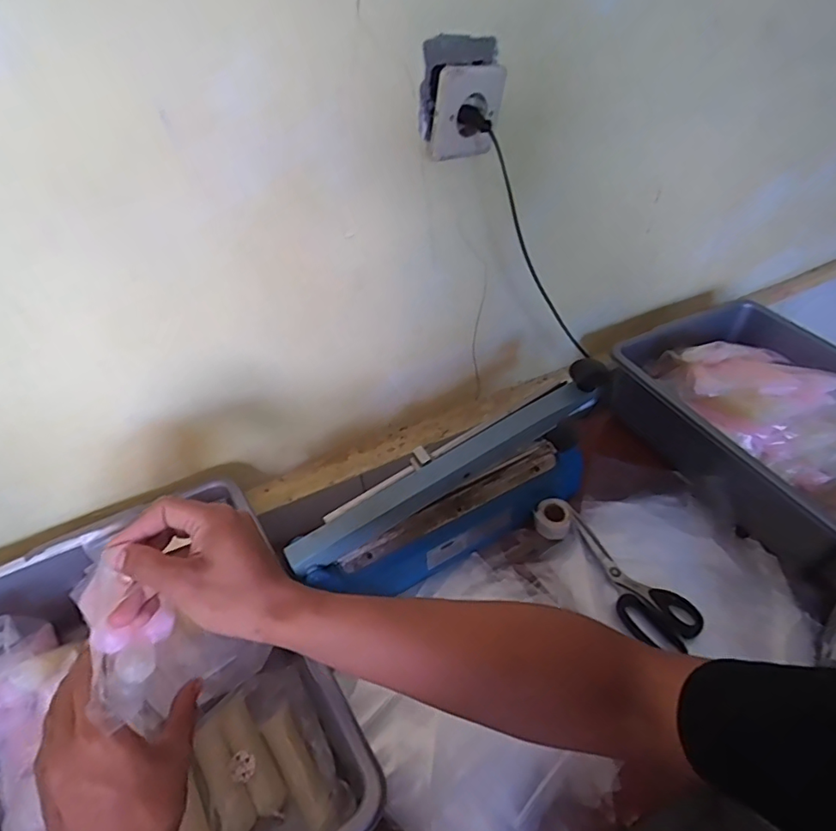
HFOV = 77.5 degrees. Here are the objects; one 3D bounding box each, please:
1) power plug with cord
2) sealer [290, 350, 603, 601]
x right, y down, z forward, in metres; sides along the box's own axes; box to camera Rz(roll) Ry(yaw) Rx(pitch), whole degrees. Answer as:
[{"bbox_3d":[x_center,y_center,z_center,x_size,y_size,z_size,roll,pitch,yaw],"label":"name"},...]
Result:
[{"bbox_3d":[0.136,-0.185,0.609,0.026,0.355,0.049,-21,39,20],"label":"power plug with cord"},{"bbox_3d":[0.041,0.080,0.601,0.381,0.188,0.070,-22,47,-21],"label":"sealer"}]

